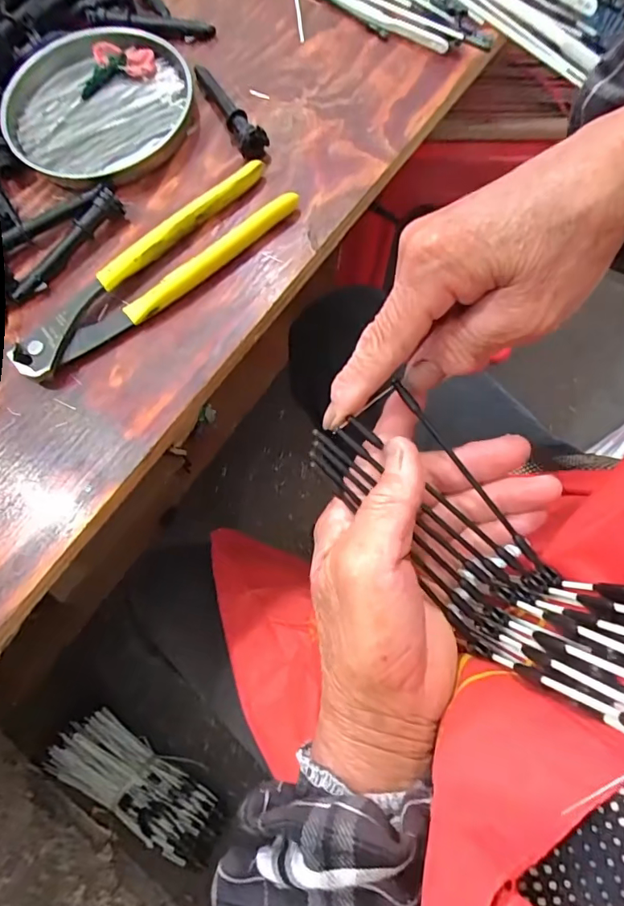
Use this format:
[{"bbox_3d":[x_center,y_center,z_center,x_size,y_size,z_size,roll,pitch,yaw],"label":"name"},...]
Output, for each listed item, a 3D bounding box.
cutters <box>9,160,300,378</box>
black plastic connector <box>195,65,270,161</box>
[{"bbox_3d":[-0.100,-0.116,0.313,0.199,0.016,0.041,-39,79,-8],"label":"cutters"},{"bbox_3d":[-0.059,-0.244,0.340,0.019,0.021,0.092,-28,77,-6],"label":"black plastic connector"}]

